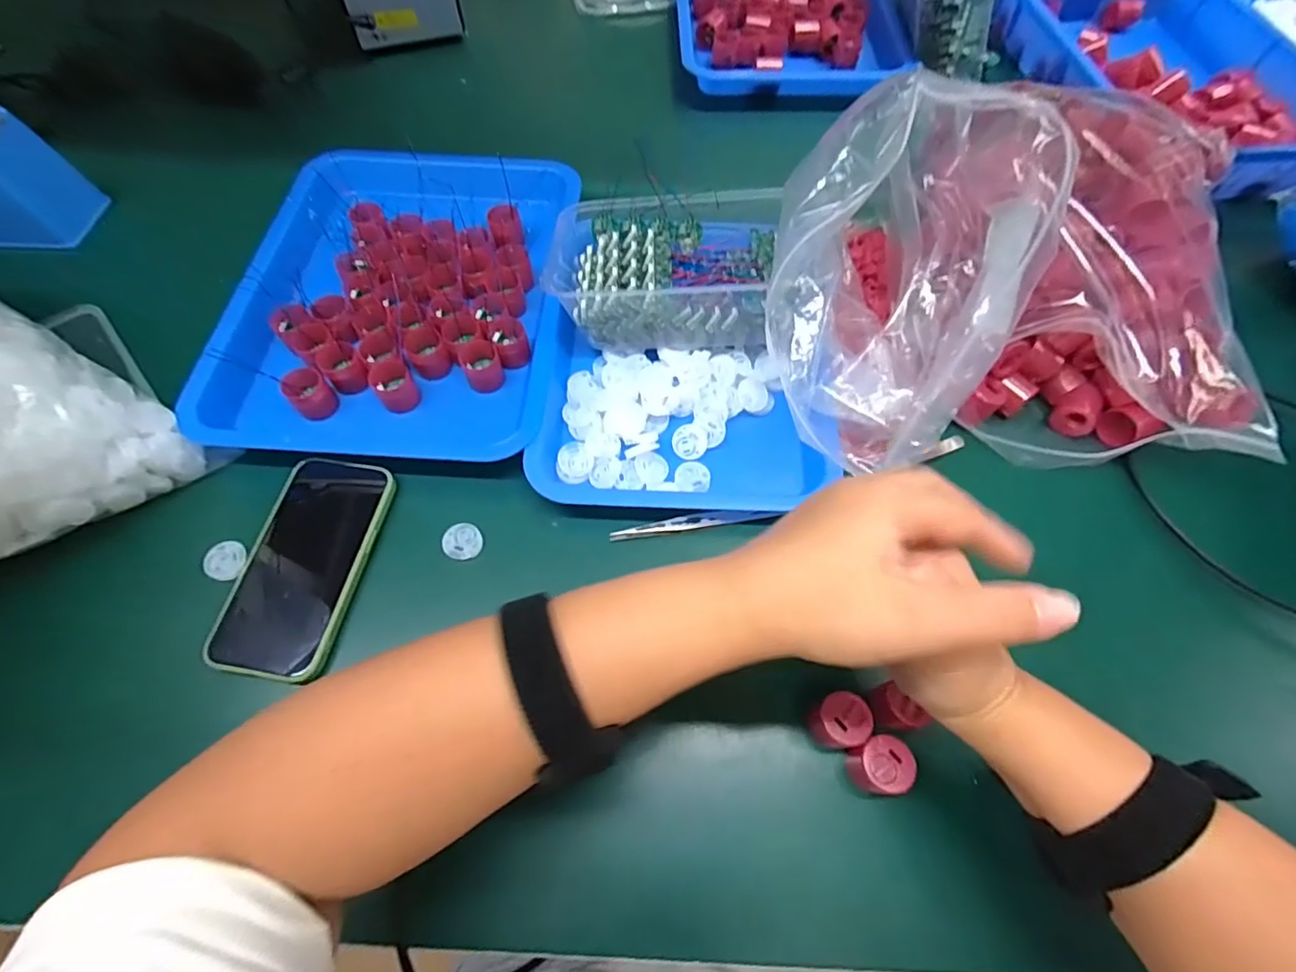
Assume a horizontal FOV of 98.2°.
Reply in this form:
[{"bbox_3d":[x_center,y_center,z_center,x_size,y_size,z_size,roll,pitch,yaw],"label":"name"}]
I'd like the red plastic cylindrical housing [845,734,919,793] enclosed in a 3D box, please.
[{"bbox_3d":[0.132,0.160,0.323,0.029,0.035,0.028,0,63,0],"label":"red plastic cylindrical housing"}]

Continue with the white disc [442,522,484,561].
[{"bbox_3d":[-0.129,0.038,0.390,0.025,0.007,0.025,0,63,0],"label":"white disc"}]

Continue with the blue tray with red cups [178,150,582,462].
[{"bbox_3d":[-0.200,-0.166,0.463,0.263,0.038,0.309,4,64,1],"label":"blue tray with red cups"}]

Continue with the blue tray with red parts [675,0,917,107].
[{"bbox_3d":[0.171,-0.596,0.705,0.271,0.041,0.314,-1,64,-1],"label":"blue tray with red parts"}]

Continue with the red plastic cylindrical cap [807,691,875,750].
[{"bbox_3d":[0.111,0.139,0.332,0.029,0.037,0.028,0,63,0],"label":"red plastic cylindrical cap"}]

